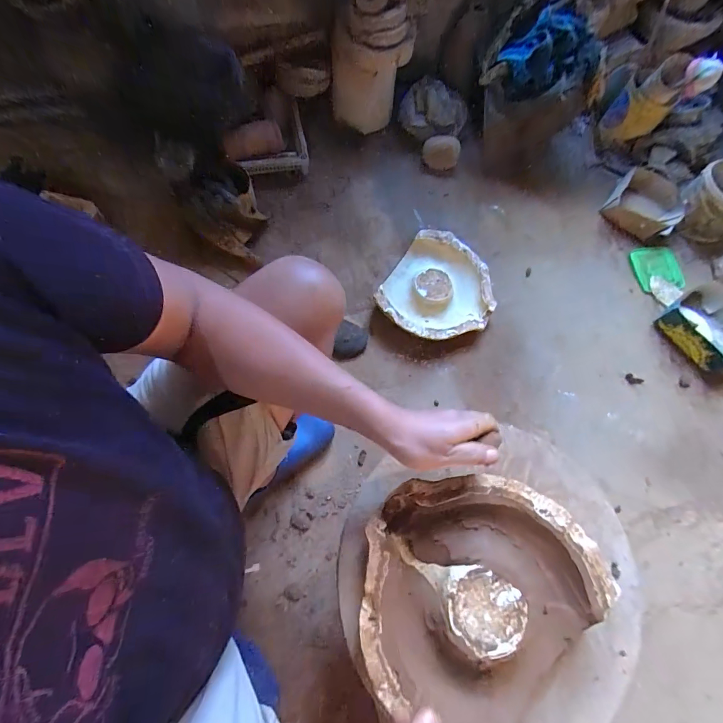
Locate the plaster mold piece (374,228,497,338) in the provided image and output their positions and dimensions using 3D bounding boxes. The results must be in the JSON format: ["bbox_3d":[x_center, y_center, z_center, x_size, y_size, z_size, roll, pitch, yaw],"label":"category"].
[{"bbox_3d":[0.202,-0.178,0.937,0.266,0.059,0.299,32,71,7],"label":"plaster mold piece"}]

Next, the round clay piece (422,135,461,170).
[{"bbox_3d":[0.247,-0.644,1.152,0.108,0.040,0.105,2,70,-4],"label":"round clay piece"}]

